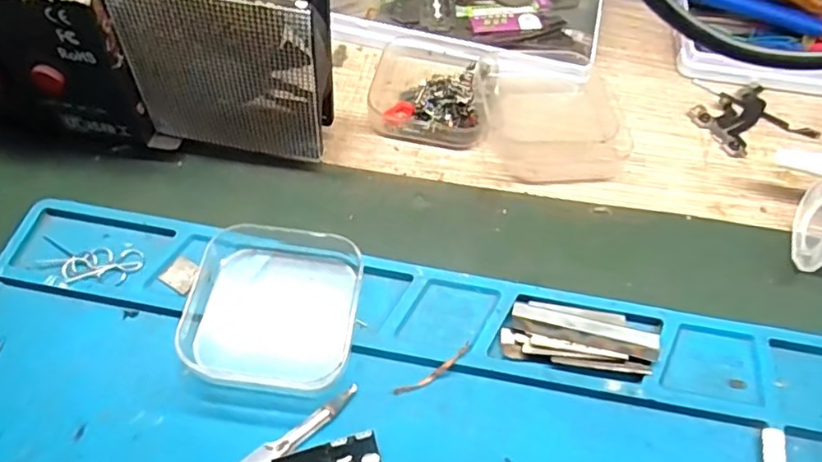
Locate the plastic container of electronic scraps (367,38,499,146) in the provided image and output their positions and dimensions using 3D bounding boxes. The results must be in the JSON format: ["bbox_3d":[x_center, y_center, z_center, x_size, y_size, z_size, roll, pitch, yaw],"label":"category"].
[{"bbox_3d":[0.012,-0.075,0.308,0.064,0.017,0.063,10,56,4],"label":"plastic container of electronic scraps"}]

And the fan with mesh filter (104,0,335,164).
[{"bbox_3d":[-0.074,-0.069,0.255,0.079,0.091,0.026,9,56,3],"label":"fan with mesh filter"}]

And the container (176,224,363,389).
[{"bbox_3d":[-0.054,0.028,0.230,0.064,0.020,0.059,5,56,1],"label":"container"}]

